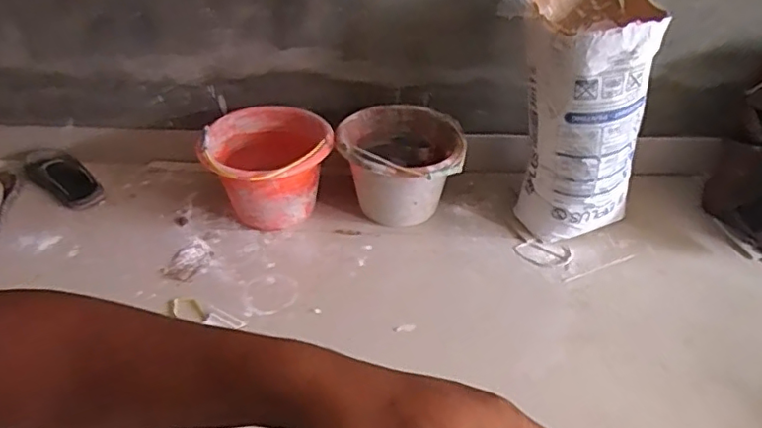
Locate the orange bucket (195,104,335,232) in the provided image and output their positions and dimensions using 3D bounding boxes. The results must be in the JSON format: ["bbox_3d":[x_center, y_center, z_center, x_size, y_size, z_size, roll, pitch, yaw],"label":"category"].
[{"bbox_3d":[-0.254,-0.101,1.317,0.260,0.209,0.272,0,37,0],"label":"orange bucket"}]

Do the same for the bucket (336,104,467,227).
[{"bbox_3d":[0.040,-0.113,1.322,0.259,0.184,0.281,0,37,0],"label":"bucket"}]

